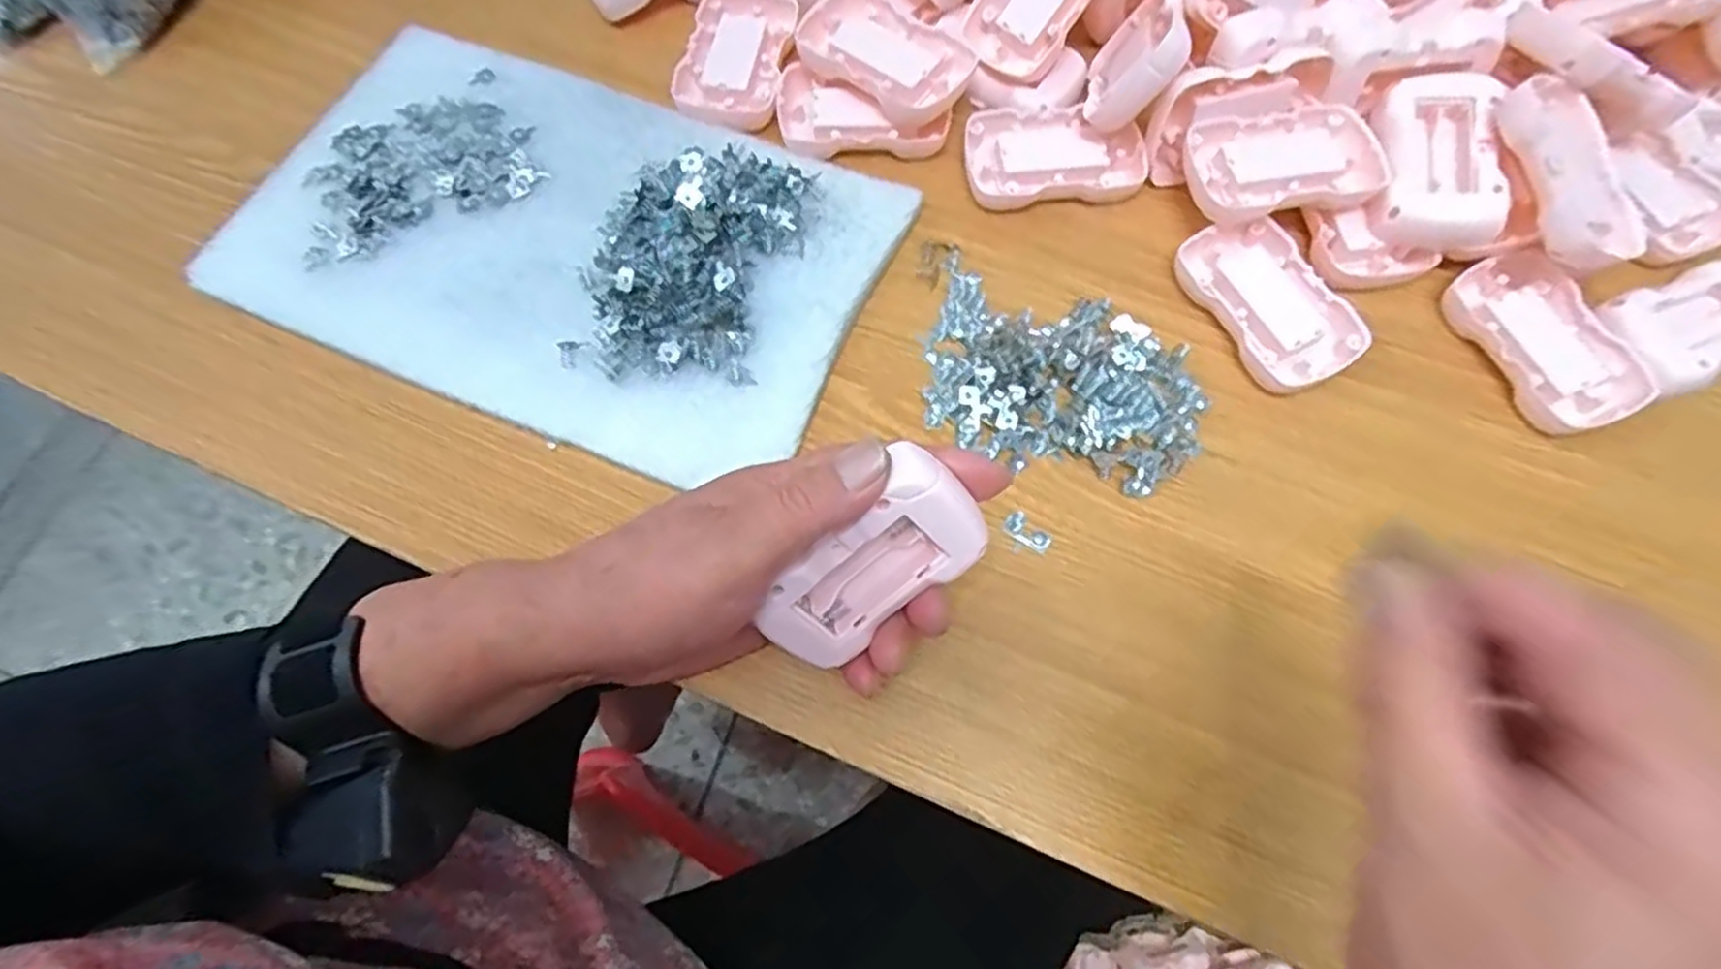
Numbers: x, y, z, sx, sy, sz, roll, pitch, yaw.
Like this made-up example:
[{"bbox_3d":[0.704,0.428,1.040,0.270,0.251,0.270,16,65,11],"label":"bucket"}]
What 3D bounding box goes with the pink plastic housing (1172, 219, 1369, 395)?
[{"bbox_3d":[0.191,-0.086,0.363,0.056,0.010,0.087,-27,72,-10],"label":"pink plastic housing"}]

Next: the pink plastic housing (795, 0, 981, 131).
[{"bbox_3d":[0.013,-0.219,0.399,0.090,0.025,0.059,34,73,12],"label":"pink plastic housing"}]

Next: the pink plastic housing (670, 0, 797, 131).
[{"bbox_3d":[-0.066,-0.234,0.417,0.054,0.015,0.084,6,69,2],"label":"pink plastic housing"}]

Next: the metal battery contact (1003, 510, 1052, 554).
[{"bbox_3d":[0.070,0.022,0.329,0.021,0.006,0.015,36,73,13],"label":"metal battery contact"}]

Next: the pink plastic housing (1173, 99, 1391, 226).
[{"bbox_3d":[0.202,-0.154,0.373,0.088,0.019,0.052,-12,70,-4],"label":"pink plastic housing"}]

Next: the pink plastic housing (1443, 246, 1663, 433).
[{"bbox_3d":[0.315,-0.066,0.356,0.054,0.010,0.087,-20,71,-7],"label":"pink plastic housing"}]

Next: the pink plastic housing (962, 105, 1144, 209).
[{"bbox_3d":[0.097,-0.168,0.392,0.086,0.012,0.051,-4,69,-1],"label":"pink plastic housing"}]

